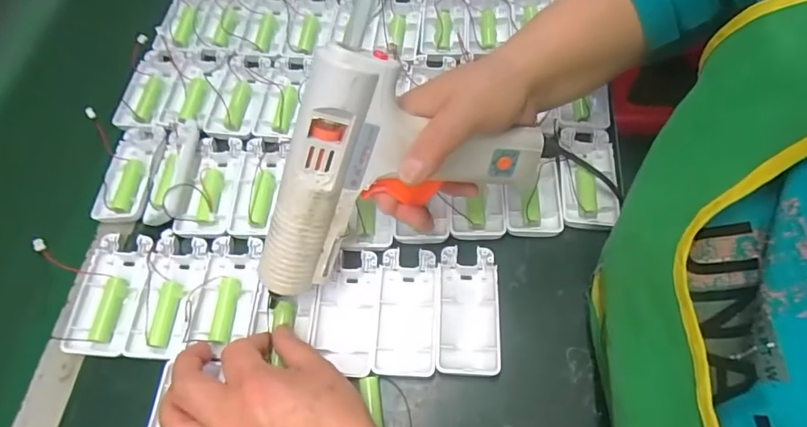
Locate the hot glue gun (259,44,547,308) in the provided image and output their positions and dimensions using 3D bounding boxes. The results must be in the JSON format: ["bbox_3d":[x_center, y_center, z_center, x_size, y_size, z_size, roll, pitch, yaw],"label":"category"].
[{"bbox_3d":[-0.021,-0.043,0.317,0.202,0.136,0.046,-26,36,-2],"label":"hot glue gun"}]

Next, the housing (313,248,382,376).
[{"bbox_3d":[-0.044,0.074,0.371,0.045,0.016,0.089,4,63,4],"label":"housing"}]

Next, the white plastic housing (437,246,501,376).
[{"bbox_3d":[0.048,0.072,0.364,0.044,0.012,0.093,2,63,3],"label":"white plastic housing"}]

